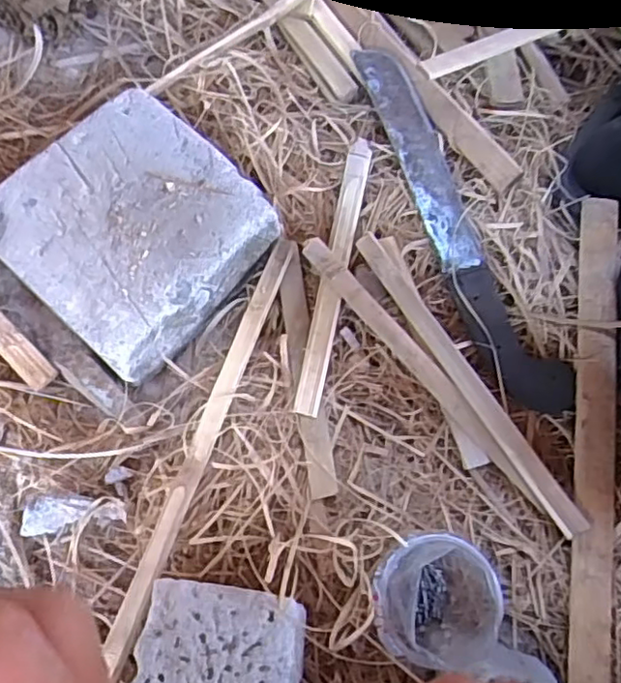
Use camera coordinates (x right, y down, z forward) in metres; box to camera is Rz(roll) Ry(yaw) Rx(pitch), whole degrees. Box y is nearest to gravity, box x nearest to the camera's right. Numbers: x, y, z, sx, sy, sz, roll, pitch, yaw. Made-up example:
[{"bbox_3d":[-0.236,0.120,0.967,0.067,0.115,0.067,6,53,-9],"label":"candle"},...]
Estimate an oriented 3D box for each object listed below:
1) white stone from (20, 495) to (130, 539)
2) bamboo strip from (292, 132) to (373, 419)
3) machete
[{"bbox_3d":[-0.197,0.143,0.526,0.084,0.012,0.031,-2,70,-1],"label":"white stone"},{"bbox_3d":[0.022,-0.063,0.568,0.022,0.008,0.261,10,74,6],"label":"bamboo strip"},{"bbox_3d":[0.125,-0.113,0.572,0.057,0.017,0.384,-21,71,-8],"label":"machete"}]

